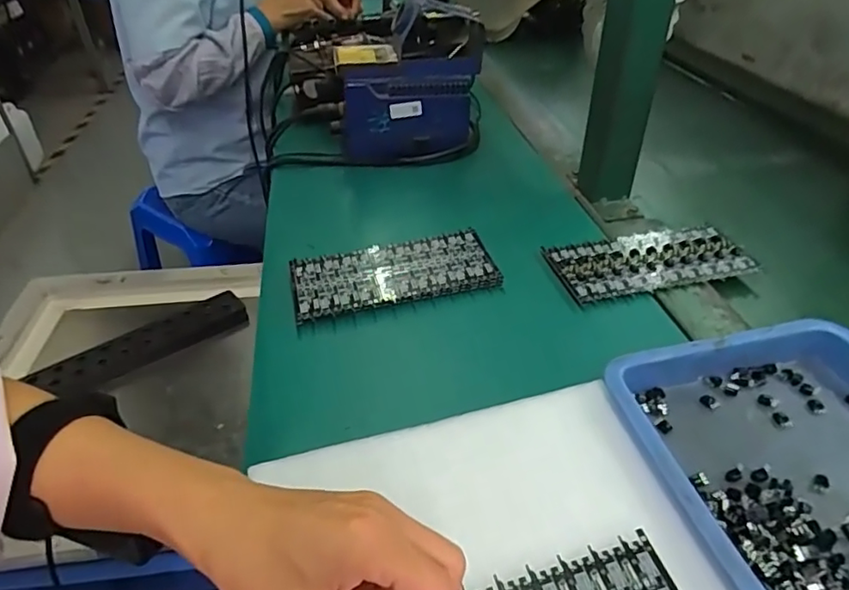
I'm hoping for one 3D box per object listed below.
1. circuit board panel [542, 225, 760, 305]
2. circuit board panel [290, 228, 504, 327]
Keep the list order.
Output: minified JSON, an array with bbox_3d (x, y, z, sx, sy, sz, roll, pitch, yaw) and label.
[{"bbox_3d":[0.188,-0.028,0.470,0.160,0.013,0.072,-9,39,-11],"label":"circuit board panel"},{"bbox_3d":[-0.027,-0.019,0.462,0.161,0.013,0.077,-10,39,-12],"label":"circuit board panel"}]

